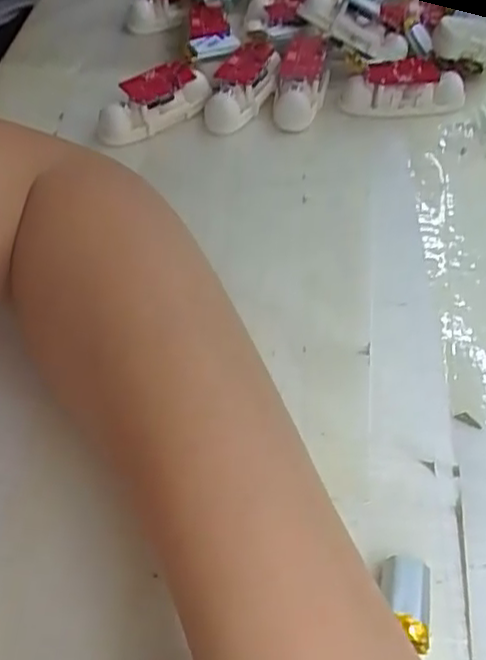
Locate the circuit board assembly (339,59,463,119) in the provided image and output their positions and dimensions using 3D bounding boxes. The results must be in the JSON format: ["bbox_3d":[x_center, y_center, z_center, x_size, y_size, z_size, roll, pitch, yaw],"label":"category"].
[{"bbox_3d":[0.079,-0.117,0.325,0.062,0.024,0.015,-1,54,-2],"label":"circuit board assembly"}]

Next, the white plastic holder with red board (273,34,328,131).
[{"bbox_3d":[0.029,-0.122,0.320,0.023,0.022,0.046,9,81,6],"label":"white plastic holder with red board"}]

